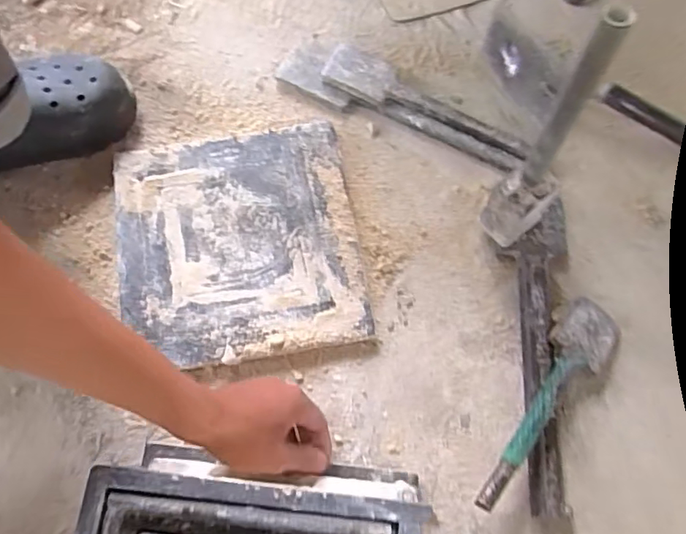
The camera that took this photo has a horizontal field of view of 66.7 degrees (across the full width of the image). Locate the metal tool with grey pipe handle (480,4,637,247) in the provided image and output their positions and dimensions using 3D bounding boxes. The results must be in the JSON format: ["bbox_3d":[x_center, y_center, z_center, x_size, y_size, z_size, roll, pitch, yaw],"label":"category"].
[{"bbox_3d":[0.180,-0.095,0.449,0.055,0.272,0.065,41,76,12],"label":"metal tool with grey pipe handle"}]

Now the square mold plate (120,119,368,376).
[{"bbox_3d":[-0.112,-0.026,0.552,0.246,0.019,0.248,-10,72,-4],"label":"square mold plate"}]

